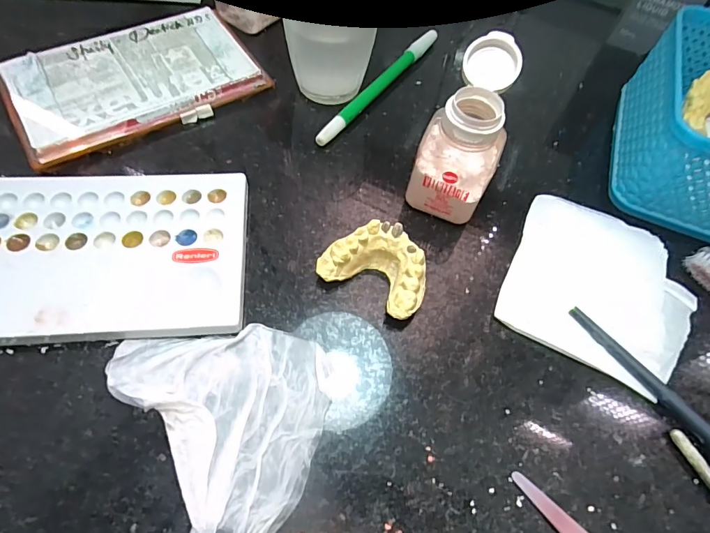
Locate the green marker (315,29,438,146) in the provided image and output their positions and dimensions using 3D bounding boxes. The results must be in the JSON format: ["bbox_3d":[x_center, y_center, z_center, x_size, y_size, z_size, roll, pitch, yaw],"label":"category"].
[{"bbox_3d":[0.018,-0.127,0.296,0.009,0.011,0.137,35,66,13],"label":"green marker"}]

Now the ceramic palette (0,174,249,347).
[{"bbox_3d":[-0.134,-0.008,0.216,0.151,0.012,0.092,-3,63,-5],"label":"ceramic palette"}]

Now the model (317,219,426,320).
[{"bbox_3d":[0.012,0.000,0.219,0.054,0.026,0.037,28,64,10],"label":"model"}]

